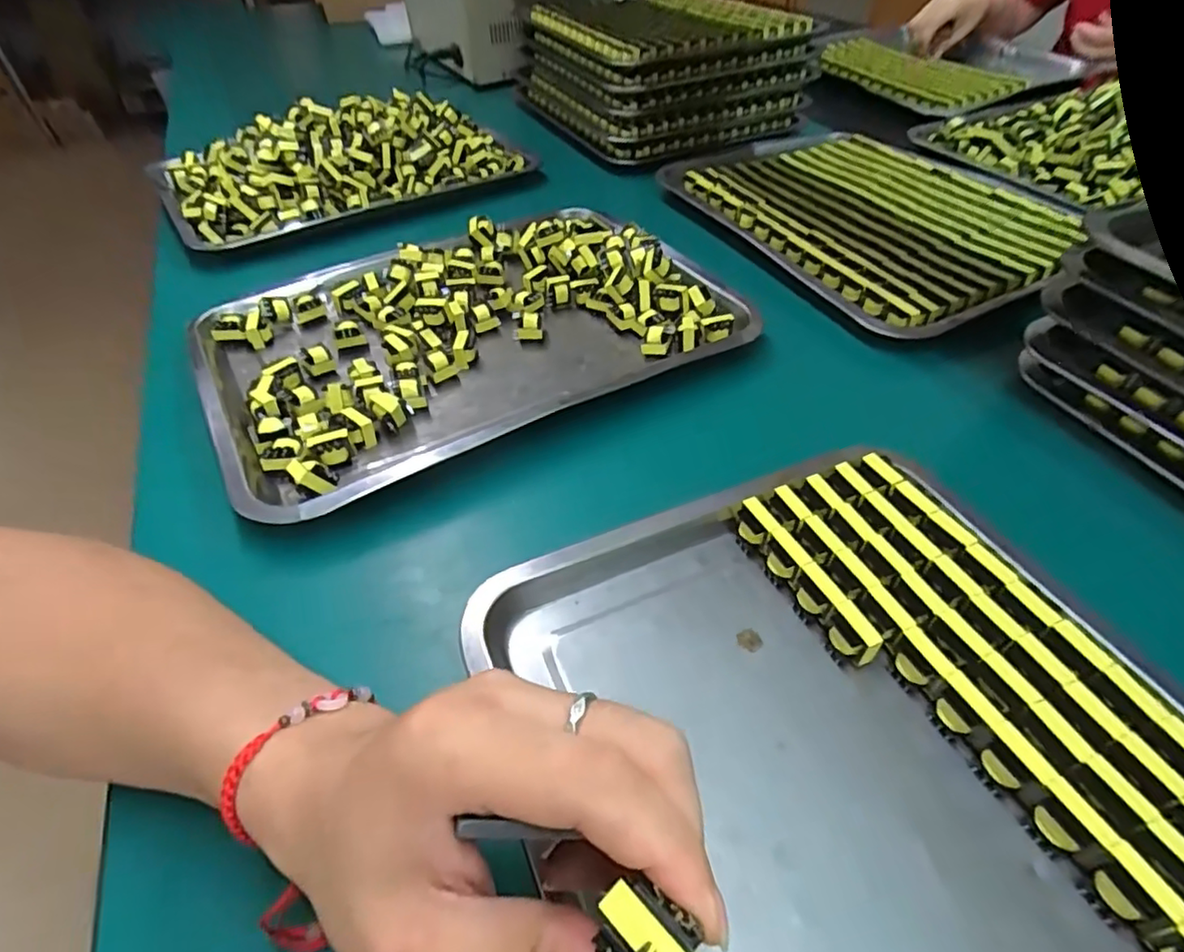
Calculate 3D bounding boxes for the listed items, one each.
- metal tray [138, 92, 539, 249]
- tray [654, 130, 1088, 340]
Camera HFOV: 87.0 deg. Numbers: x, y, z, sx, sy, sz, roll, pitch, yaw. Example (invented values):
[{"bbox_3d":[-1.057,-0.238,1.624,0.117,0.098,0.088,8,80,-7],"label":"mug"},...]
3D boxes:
[{"bbox_3d":[-0.273,-0.362,0.689,0.377,0.055,0.231,-27,50,-21],"label":"metal tray"},{"bbox_3d":[0.269,-0.264,0.614,0.270,0.022,0.371,-23,49,-18],"label":"tray"}]

